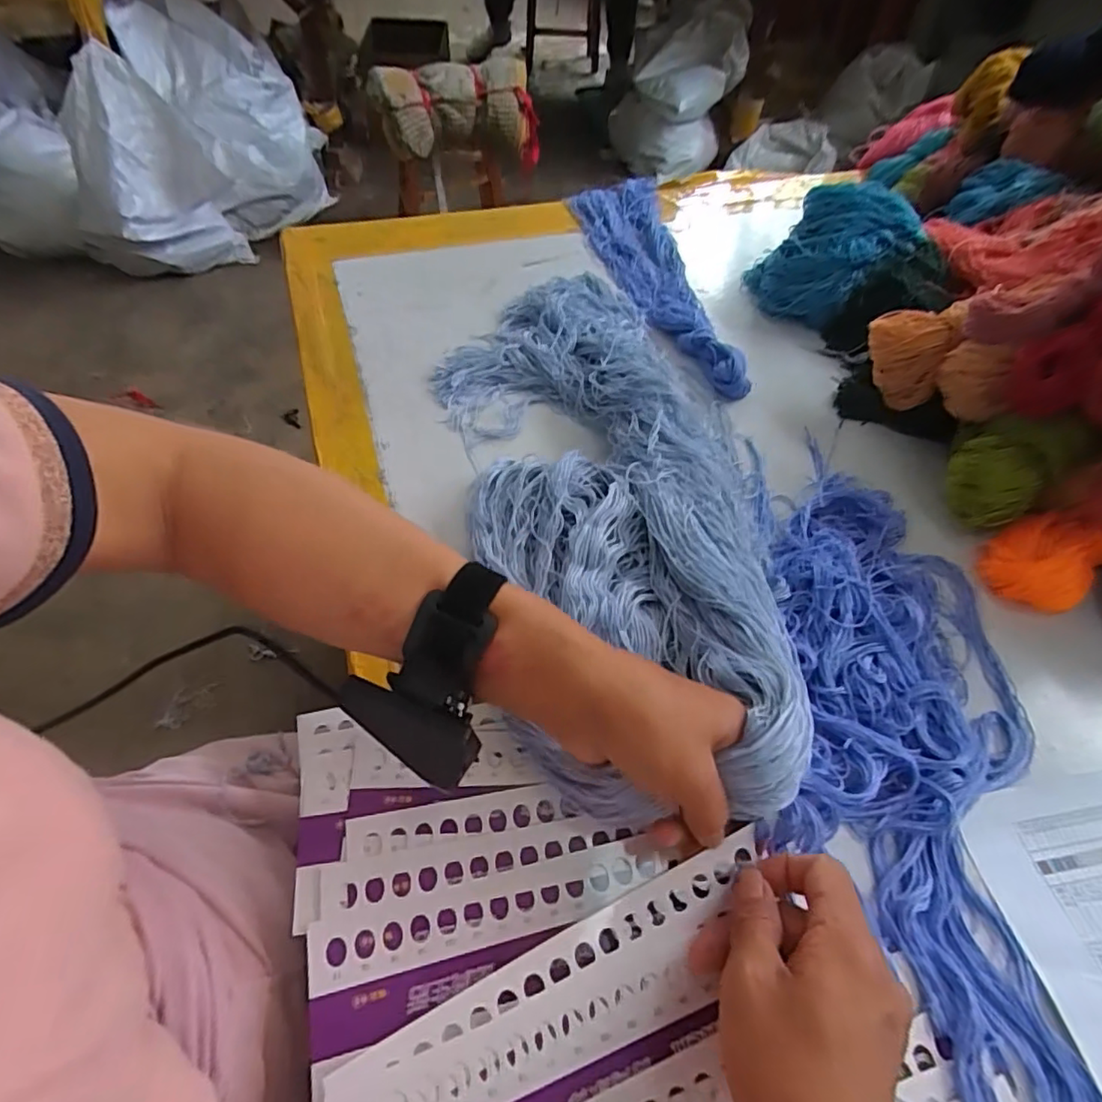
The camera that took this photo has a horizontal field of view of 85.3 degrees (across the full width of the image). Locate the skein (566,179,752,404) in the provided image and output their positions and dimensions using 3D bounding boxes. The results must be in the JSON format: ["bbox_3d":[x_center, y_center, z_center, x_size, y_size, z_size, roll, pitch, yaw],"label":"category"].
[{"bbox_3d":[0.126,-0.306,0.651,0.109,0.028,0.395,-13,56,-12],"label":"skein"}]

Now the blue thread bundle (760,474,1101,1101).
[{"bbox_3d":[0.211,0.131,0.346,0.160,0.030,0.427,12,55,5],"label":"blue thread bundle"}]

